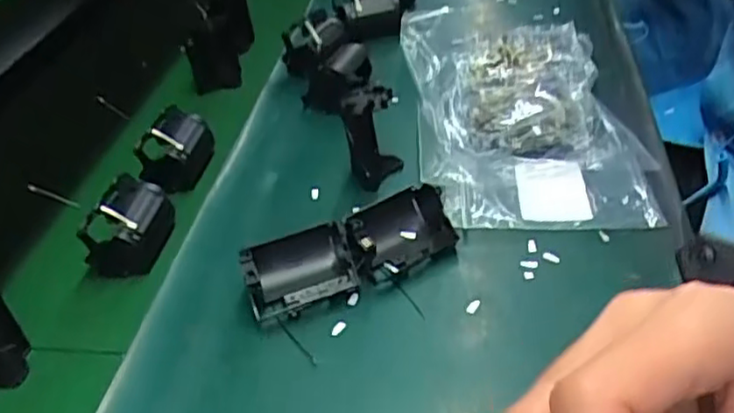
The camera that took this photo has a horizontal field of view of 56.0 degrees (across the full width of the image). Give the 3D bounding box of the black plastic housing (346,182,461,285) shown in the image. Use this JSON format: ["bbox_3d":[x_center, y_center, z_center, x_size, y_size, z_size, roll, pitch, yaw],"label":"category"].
[{"bbox_3d":[0.020,0.015,0.481,0.073,0.040,0.051,-24,42,-20],"label":"black plastic housing"}]

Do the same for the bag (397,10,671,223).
[{"bbox_3d":[0.130,-0.097,0.606,0.174,0.034,0.315,-4,39,4],"label":"bag"}]

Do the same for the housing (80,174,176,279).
[{"bbox_3d":[-0.175,0.009,0.512,0.043,0.051,0.075,3,40,12],"label":"housing"}]

